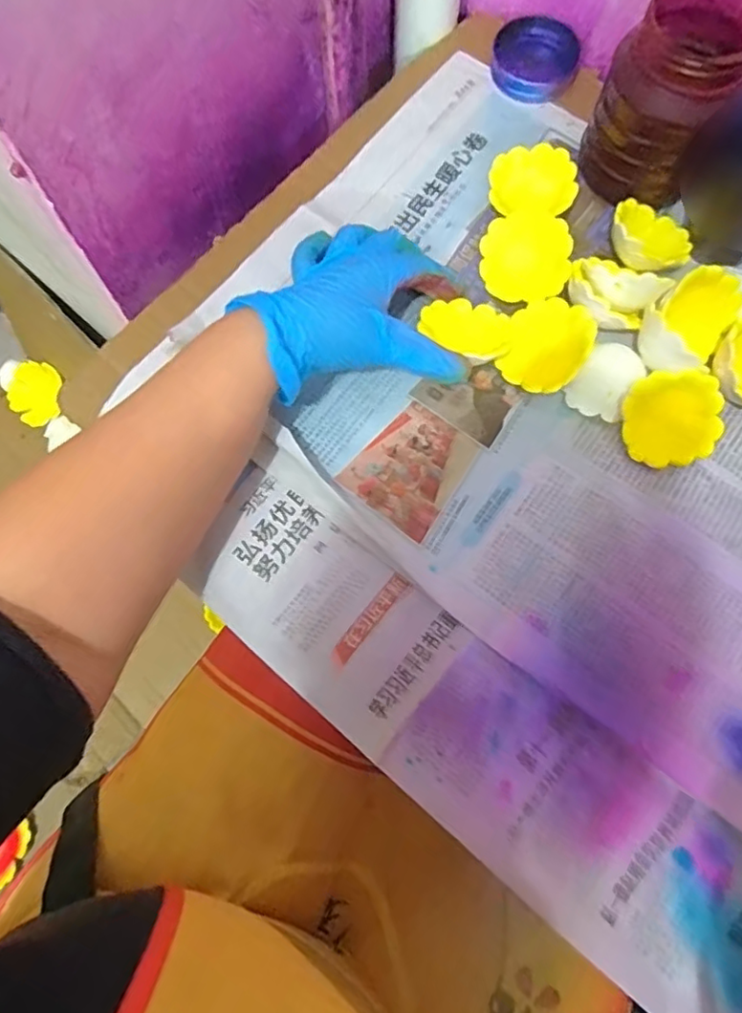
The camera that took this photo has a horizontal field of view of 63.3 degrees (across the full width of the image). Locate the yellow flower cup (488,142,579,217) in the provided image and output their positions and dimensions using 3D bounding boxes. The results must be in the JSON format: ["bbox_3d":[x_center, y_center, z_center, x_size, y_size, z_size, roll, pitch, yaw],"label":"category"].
[{"bbox_3d":[0.111,-0.221,0.419,0.056,0.027,0.058,0,75,2],"label":"yellow flower cup"}]

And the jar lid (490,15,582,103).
[{"bbox_3d":[0.125,-0.338,0.454,0.063,0.013,0.068,0,75,2],"label":"jar lid"}]

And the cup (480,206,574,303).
[{"bbox_3d":[0.103,-0.165,0.404,0.055,0.030,0.055,0,75,2],"label":"cup"}]

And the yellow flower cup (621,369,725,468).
[{"bbox_3d":[0.184,-0.054,0.370,0.056,0.014,0.056,2,102,10],"label":"yellow flower cup"}]

